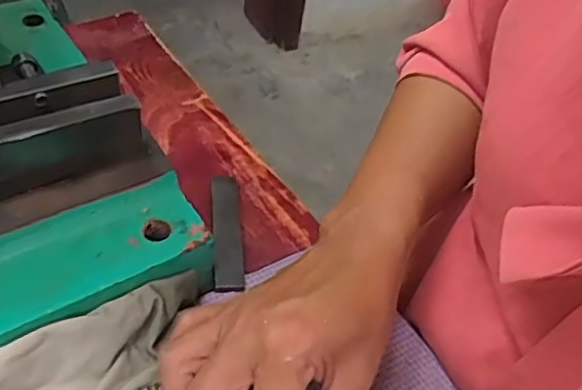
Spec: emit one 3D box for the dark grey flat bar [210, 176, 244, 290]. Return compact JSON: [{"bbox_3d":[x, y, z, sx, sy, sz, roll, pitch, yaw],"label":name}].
[{"bbox_3d":[-0.041,0.021,0.411,0.017,0.011,0.100,0,44,-9],"label":"dark grey flat bar"}]

